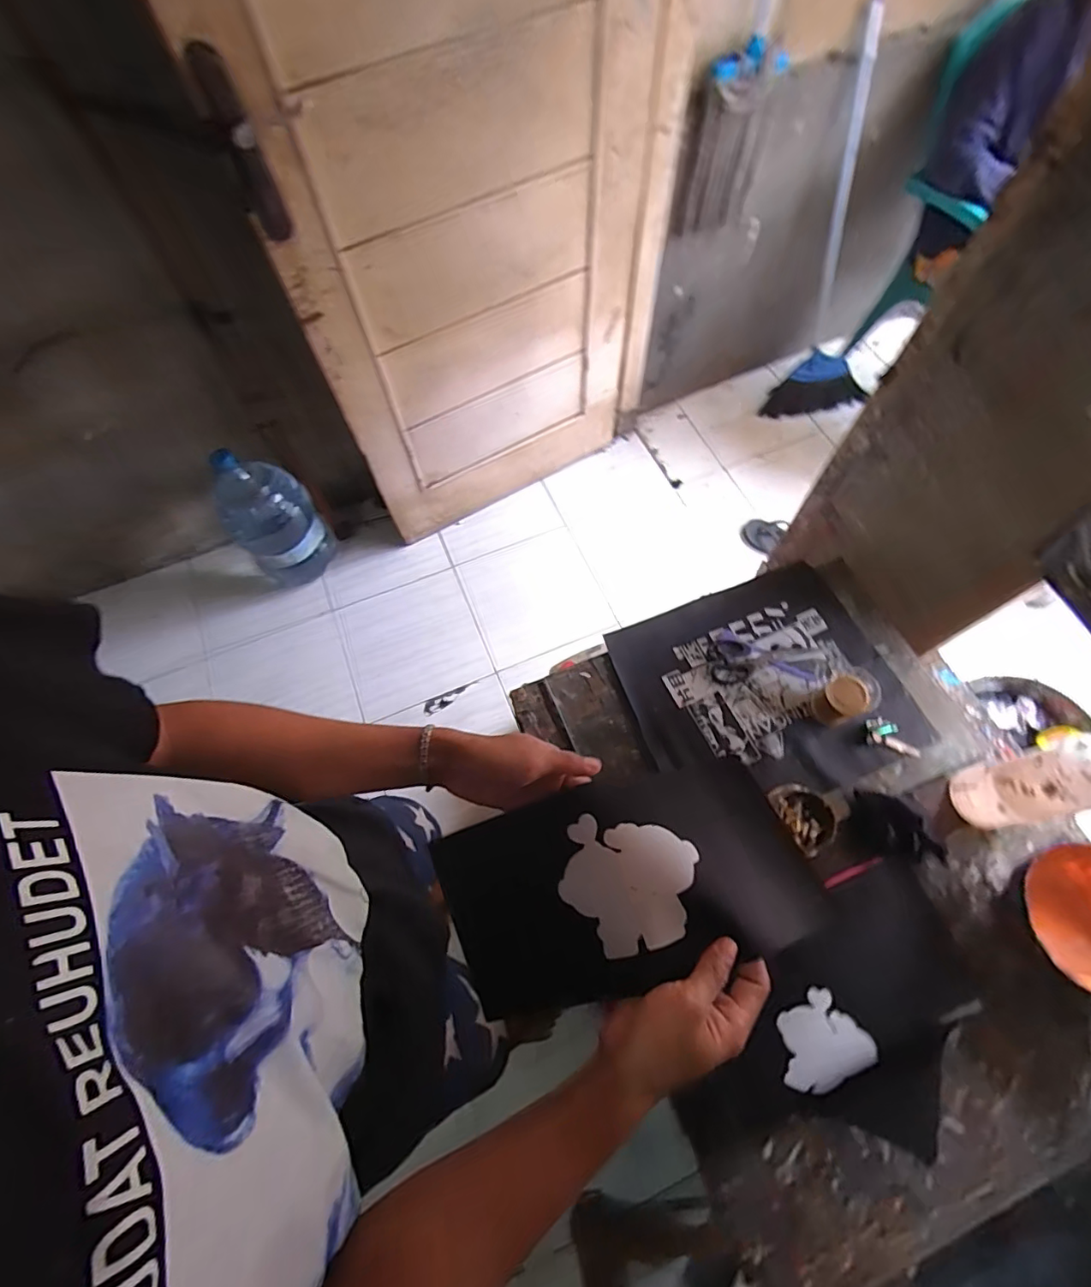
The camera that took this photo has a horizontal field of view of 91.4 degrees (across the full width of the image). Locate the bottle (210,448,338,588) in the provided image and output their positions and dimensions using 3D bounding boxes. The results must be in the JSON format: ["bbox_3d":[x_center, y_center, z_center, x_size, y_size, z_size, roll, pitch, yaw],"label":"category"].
[{"bbox_3d":[-0.795,-0.356,1.562,0.247,0.469,0.186,-36,70,-13],"label":"bottle"}]

